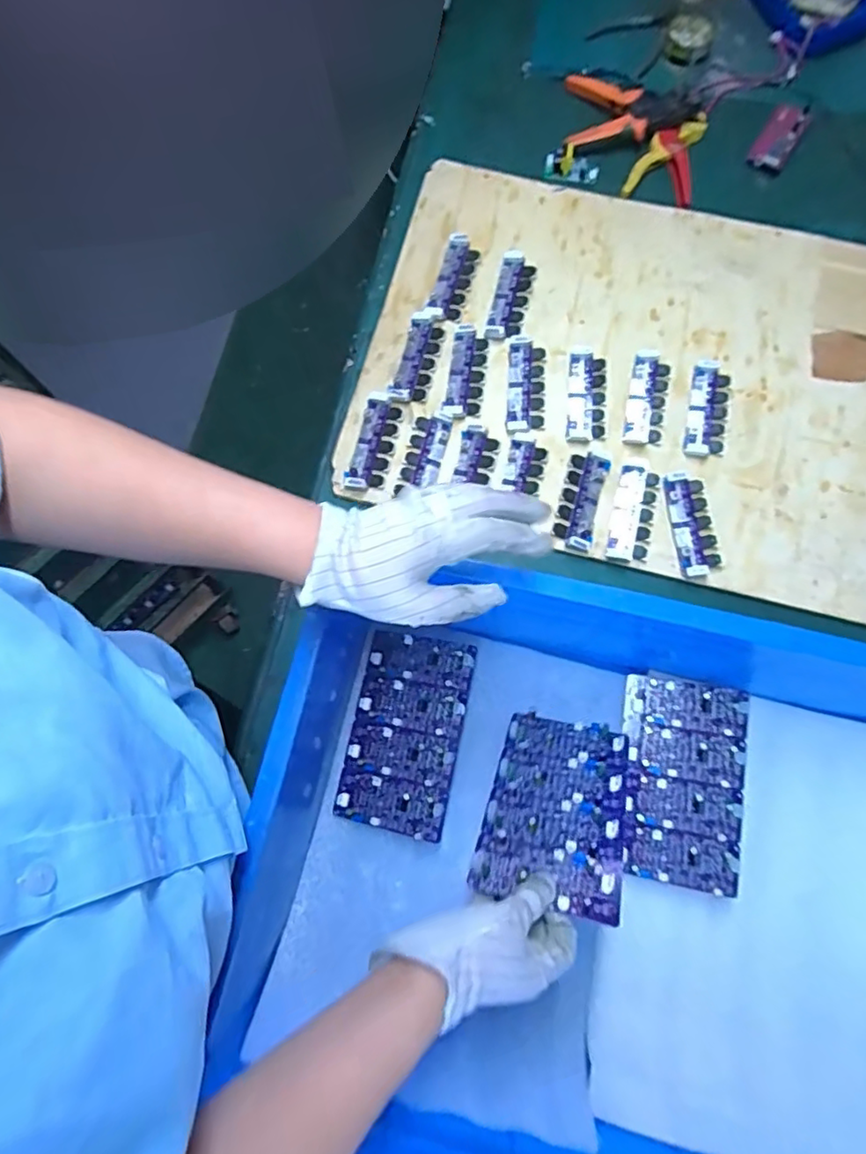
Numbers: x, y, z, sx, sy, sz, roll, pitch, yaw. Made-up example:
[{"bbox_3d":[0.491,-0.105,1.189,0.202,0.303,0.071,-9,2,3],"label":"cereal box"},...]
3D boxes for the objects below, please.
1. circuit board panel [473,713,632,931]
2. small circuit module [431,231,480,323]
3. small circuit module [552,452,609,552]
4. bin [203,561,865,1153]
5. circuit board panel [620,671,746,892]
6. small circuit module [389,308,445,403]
[{"bbox_3d":[0.109,0.195,0.529,0.113,0.011,0.185,8,34,16],"label":"circuit board panel"},{"bbox_3d":[0.028,-0.381,0.773,0.040,0.013,0.119,15,75,4],"label":"small circuit module"},{"bbox_3d":[0.171,-0.087,0.701,0.044,0.010,0.118,15,75,4],"label":"small circuit module"},{"bbox_3d":[0.163,0.264,0.505,0.606,0.192,0.402,10,75,2],"label":"bin"},{"bbox_3d":[0.240,0.198,0.588,0.109,0.008,0.192,5,77,17],"label":"circuit board panel"},{"bbox_3d":[-0.017,-0.274,0.746,0.042,0.007,0.134,13,75,3],"label":"small circuit module"}]

